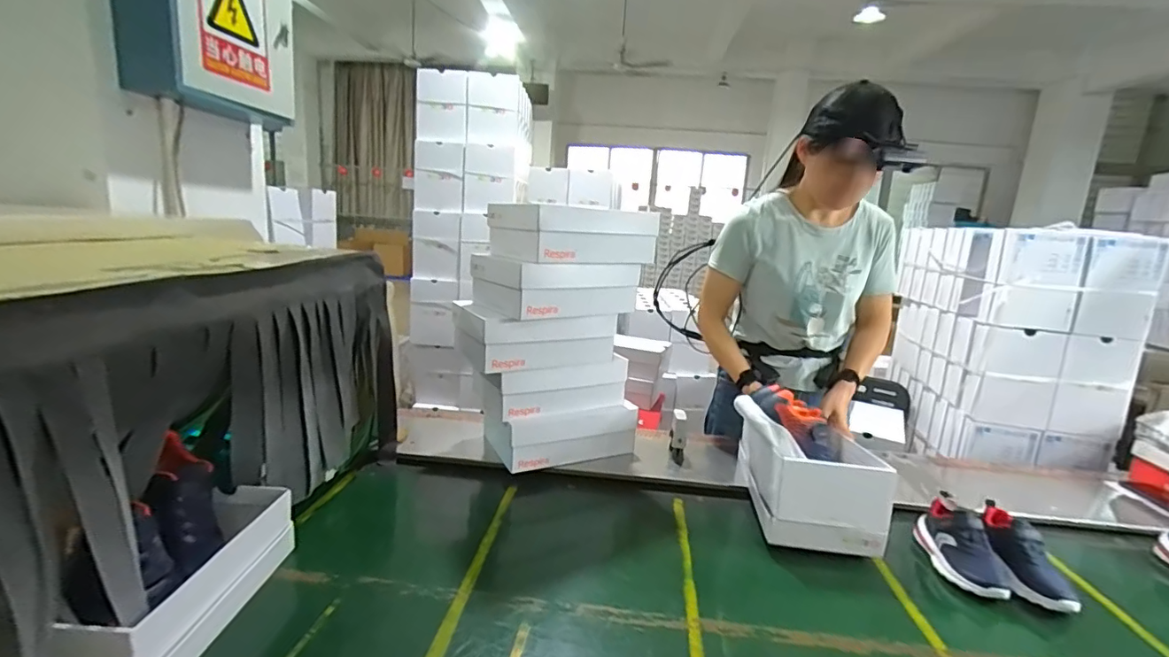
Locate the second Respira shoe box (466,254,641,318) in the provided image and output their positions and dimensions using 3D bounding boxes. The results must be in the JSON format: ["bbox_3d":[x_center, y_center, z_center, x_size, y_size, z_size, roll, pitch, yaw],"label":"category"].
[{"bbox_3d":[-0.060,-0.098,1.141,0.311,0.106,0.208,-5,15,-38],"label":"second Respira shoe box"}]

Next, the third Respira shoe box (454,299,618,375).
[{"bbox_3d":[-0.116,0.010,1.132,0.340,0.113,0.187,-2,14,-28],"label":"third Respira shoe box"}]

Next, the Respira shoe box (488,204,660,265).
[{"bbox_3d":[-0.024,-0.207,1.122,0.317,0.108,0.190,-4,15,-35],"label":"Respira shoe box"}]

